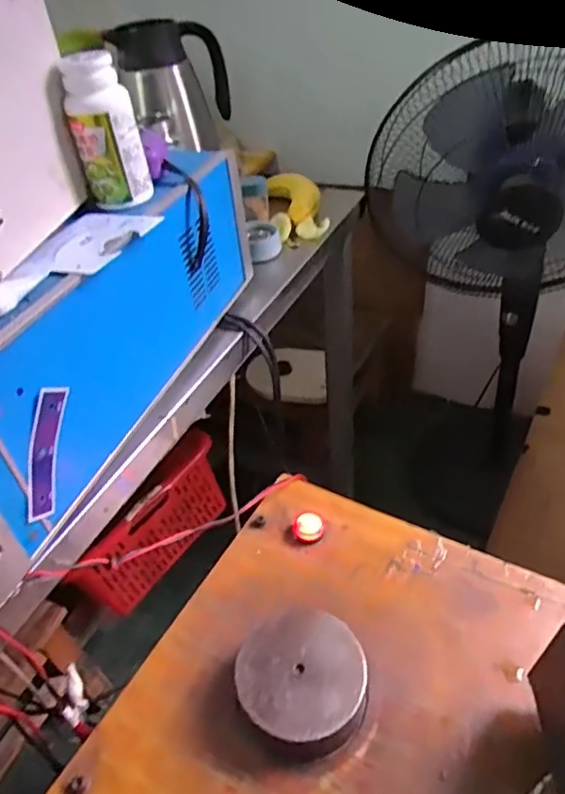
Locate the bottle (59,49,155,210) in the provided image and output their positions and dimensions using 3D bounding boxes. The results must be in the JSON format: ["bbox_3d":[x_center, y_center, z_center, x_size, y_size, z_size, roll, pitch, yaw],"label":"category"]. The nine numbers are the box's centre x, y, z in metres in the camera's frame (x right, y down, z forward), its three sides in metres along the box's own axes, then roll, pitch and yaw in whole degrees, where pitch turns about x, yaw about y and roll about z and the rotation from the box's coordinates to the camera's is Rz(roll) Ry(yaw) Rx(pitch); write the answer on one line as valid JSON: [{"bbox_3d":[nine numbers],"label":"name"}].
[{"bbox_3d":[-0.140,-0.209,0.454,0.052,0.101,0.044,-14,41,-9],"label":"bottle"}]

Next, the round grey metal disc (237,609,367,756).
[{"bbox_3d":[0.014,0.206,0.413,0.087,0.044,0.089,-4,40,3],"label":"round grey metal disc"}]

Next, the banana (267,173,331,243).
[{"bbox_3d":[0.019,-0.263,0.785,0.074,0.040,0.146,-7,40,-1],"label":"banana"}]

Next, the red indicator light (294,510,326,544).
[{"bbox_3d":[0.026,0.120,0.534,0.029,0.013,0.034,7,42,15],"label":"red indicator light"}]

